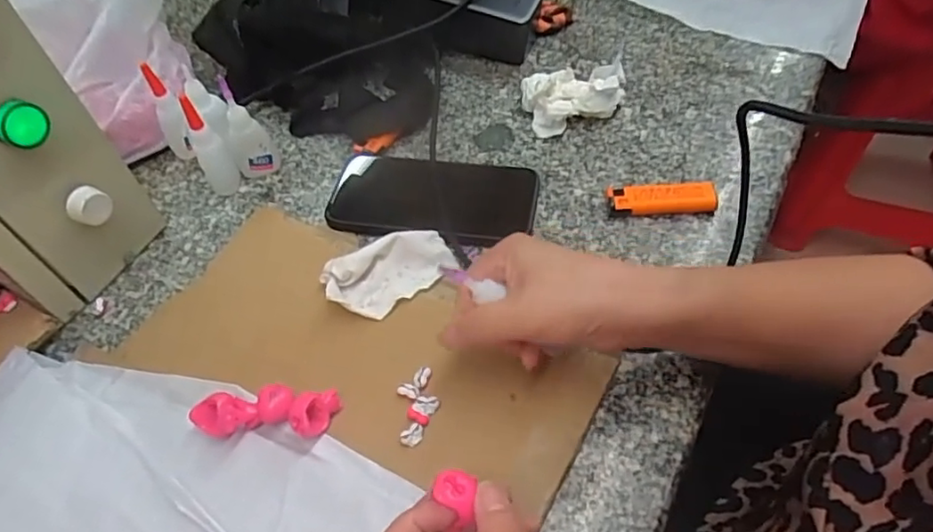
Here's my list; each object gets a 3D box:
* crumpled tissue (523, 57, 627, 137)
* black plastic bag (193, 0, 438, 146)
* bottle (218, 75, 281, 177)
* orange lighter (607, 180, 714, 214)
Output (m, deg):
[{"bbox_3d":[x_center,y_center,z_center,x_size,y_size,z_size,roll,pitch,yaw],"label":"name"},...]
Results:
[{"bbox_3d":[0.099,-0.151,0.536,0.089,0.033,0.055,-11,51,-4],"label":"crumpled tissue"},{"bbox_3d":[-0.131,-0.240,0.588,0.203,0.099,0.226,4,52,8],"label":"black plastic bag"},{"bbox_3d":[-0.183,-0.112,0.500,0.032,0.088,0.017,-12,51,-5],"label":"bottle"},{"bbox_3d":[0.151,-0.052,0.465,0.079,0.015,0.024,-2,51,4],"label":"orange lighter"}]

